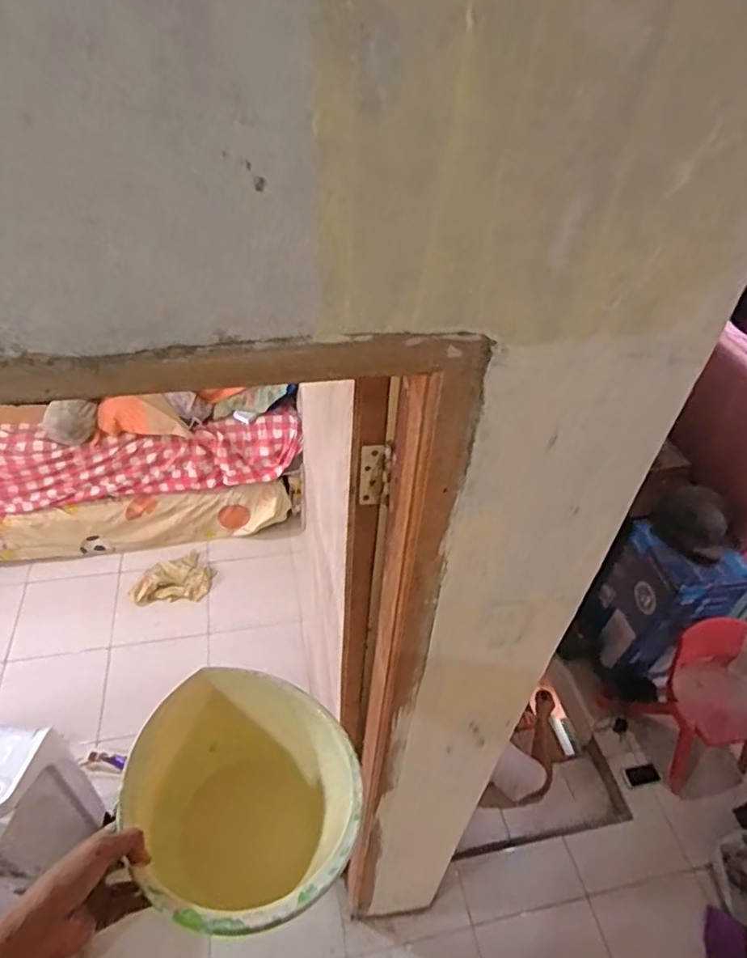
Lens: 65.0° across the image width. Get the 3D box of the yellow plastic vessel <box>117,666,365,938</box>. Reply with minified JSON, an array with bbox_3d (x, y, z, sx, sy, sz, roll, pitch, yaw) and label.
[{"bbox_3d":[-0.129,0.346,0.613,0.221,0.168,0.218,3,42,-2],"label":"yellow plastic vessel"}]

